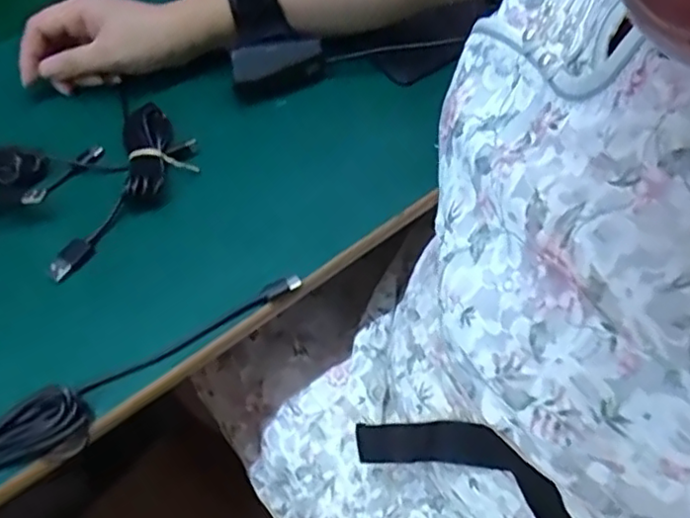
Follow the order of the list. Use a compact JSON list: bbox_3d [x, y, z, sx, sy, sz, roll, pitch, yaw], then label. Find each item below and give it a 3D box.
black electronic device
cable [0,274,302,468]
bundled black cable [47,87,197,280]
[{"bbox_3d":[-0.048,-0.142,0.487,0.070,0.036,0.028,-17,56,-8],"label":"black electronic device"},{"bbox_3d":[-0.132,0.071,0.358,0.242,0.023,0.035,-26,57,-13],"label":"cable"},{"bbox_3d":[-0.159,-0.051,0.443,0.086,0.017,0.145,16,64,14],"label":"bundled black cable"}]

